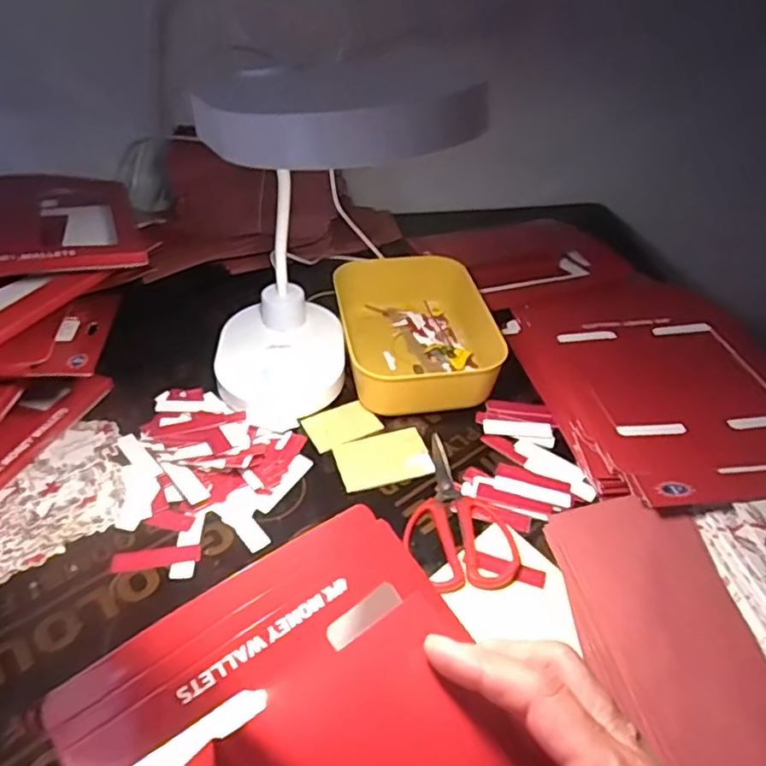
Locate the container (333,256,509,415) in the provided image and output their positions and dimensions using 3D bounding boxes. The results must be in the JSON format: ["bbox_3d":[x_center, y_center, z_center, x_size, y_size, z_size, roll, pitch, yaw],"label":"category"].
[{"bbox_3d":[0.029,-0.055,0.610,0.134,0.054,0.189,-6,42,-10],"label":"container"}]

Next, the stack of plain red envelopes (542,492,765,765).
[{"bbox_3d":[0.184,0.158,0.400,0.108,0.020,0.192,-4,45,-10],"label":"stack of plain red envelopes"}]

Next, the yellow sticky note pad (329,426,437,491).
[{"bbox_3d":[0.000,0.061,0.518,0.075,0.005,0.054,-10,45,-16],"label":"yellow sticky note pad"}]

